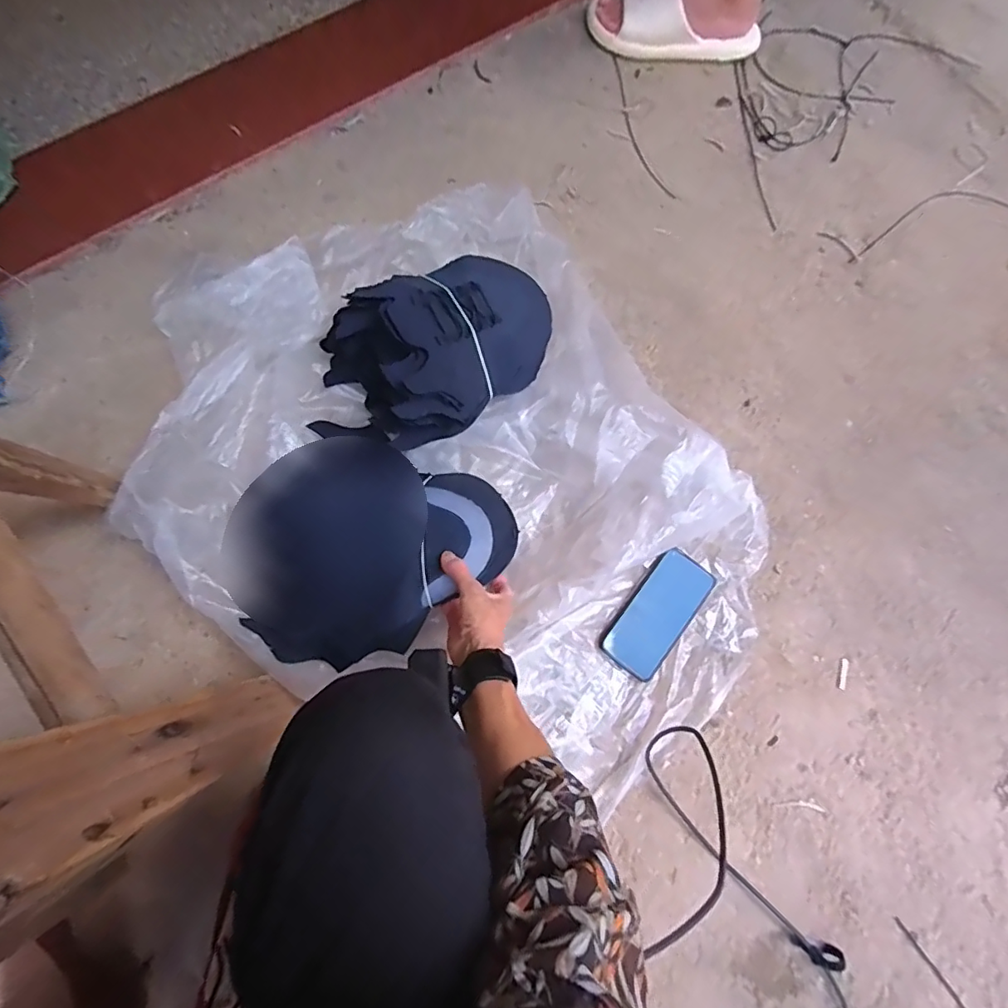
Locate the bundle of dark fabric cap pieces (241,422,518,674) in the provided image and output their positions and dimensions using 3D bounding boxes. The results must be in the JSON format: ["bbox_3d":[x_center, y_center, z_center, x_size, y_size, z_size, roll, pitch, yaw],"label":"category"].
[{"bbox_3d":[-0.176,0.030,0.629,0.296,0.059,0.283,-39,78,-10],"label":"bundle of dark fabric cap pieces"}]

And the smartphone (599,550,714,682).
[{"bbox_3d":[0.194,0.136,0.671,0.077,0.010,0.160,38,77,10],"label":"smartphone"}]

